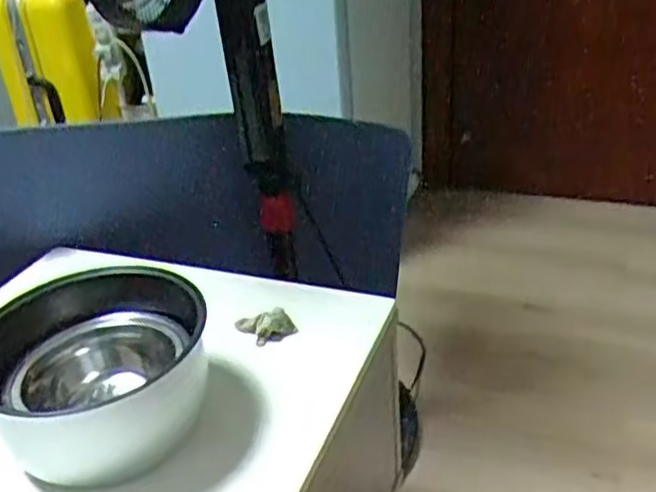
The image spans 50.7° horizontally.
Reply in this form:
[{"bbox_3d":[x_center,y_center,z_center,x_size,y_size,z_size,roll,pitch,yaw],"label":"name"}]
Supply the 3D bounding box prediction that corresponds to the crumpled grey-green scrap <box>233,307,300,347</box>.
[{"bbox_3d":[-0.071,0.087,0.746,0.074,0.036,0.020,-7,24,30],"label":"crumpled grey-green scrap"}]

